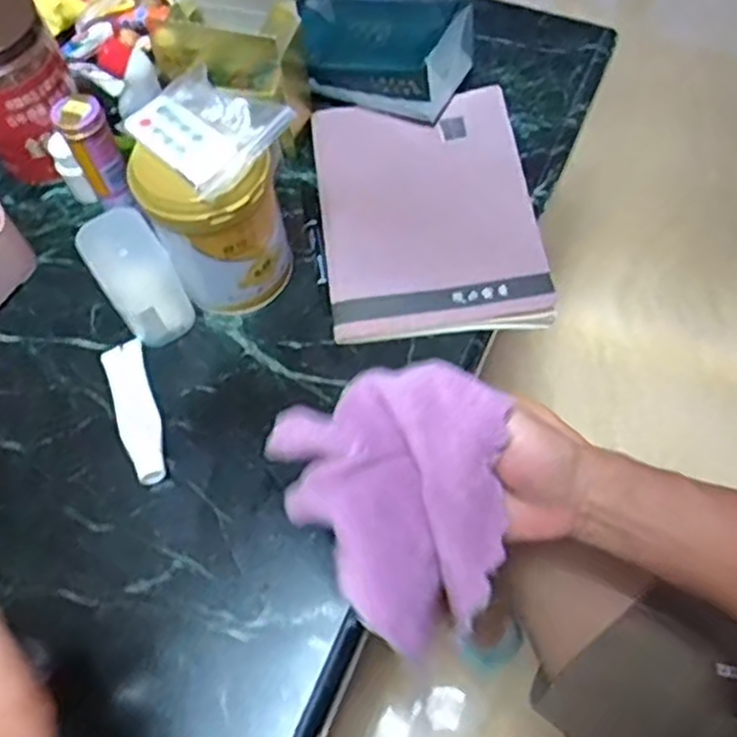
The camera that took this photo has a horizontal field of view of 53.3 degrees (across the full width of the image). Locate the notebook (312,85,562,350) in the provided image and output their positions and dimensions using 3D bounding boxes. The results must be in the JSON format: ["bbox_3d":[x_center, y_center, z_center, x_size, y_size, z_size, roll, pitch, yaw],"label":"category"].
[{"bbox_3d":[0.054,-0.145,0.649,0.184,0.023,0.242,-5,66,-3],"label":"notebook"}]

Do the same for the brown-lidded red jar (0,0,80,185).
[{"bbox_3d":[-0.312,-0.241,0.645,0.086,0.171,0.078,6,63,6],"label":"brown-lidded red jar"}]

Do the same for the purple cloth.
[{"bbox_3d":[0.021,0.069,0.415,0.117,0.091,0.137,-34,66,-13],"label":"purple cloth"}]

